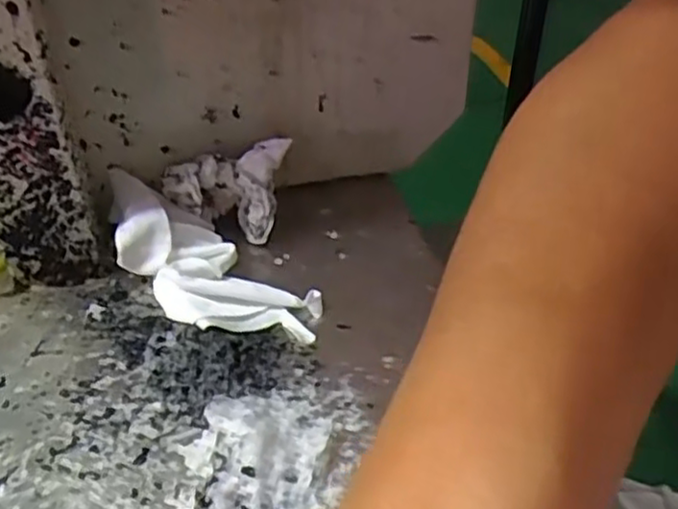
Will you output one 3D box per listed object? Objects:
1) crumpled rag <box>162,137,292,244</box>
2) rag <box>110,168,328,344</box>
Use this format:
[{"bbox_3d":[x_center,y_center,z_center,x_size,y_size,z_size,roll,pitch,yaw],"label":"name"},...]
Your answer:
[{"bbox_3d":[-0.055,-0.031,0.355,0.054,0.042,0.033,6,40,7],"label":"crumpled rag"},{"bbox_3d":[-0.065,0.003,0.323,0.122,0.024,0.046,36,54,16],"label":"rag"}]

